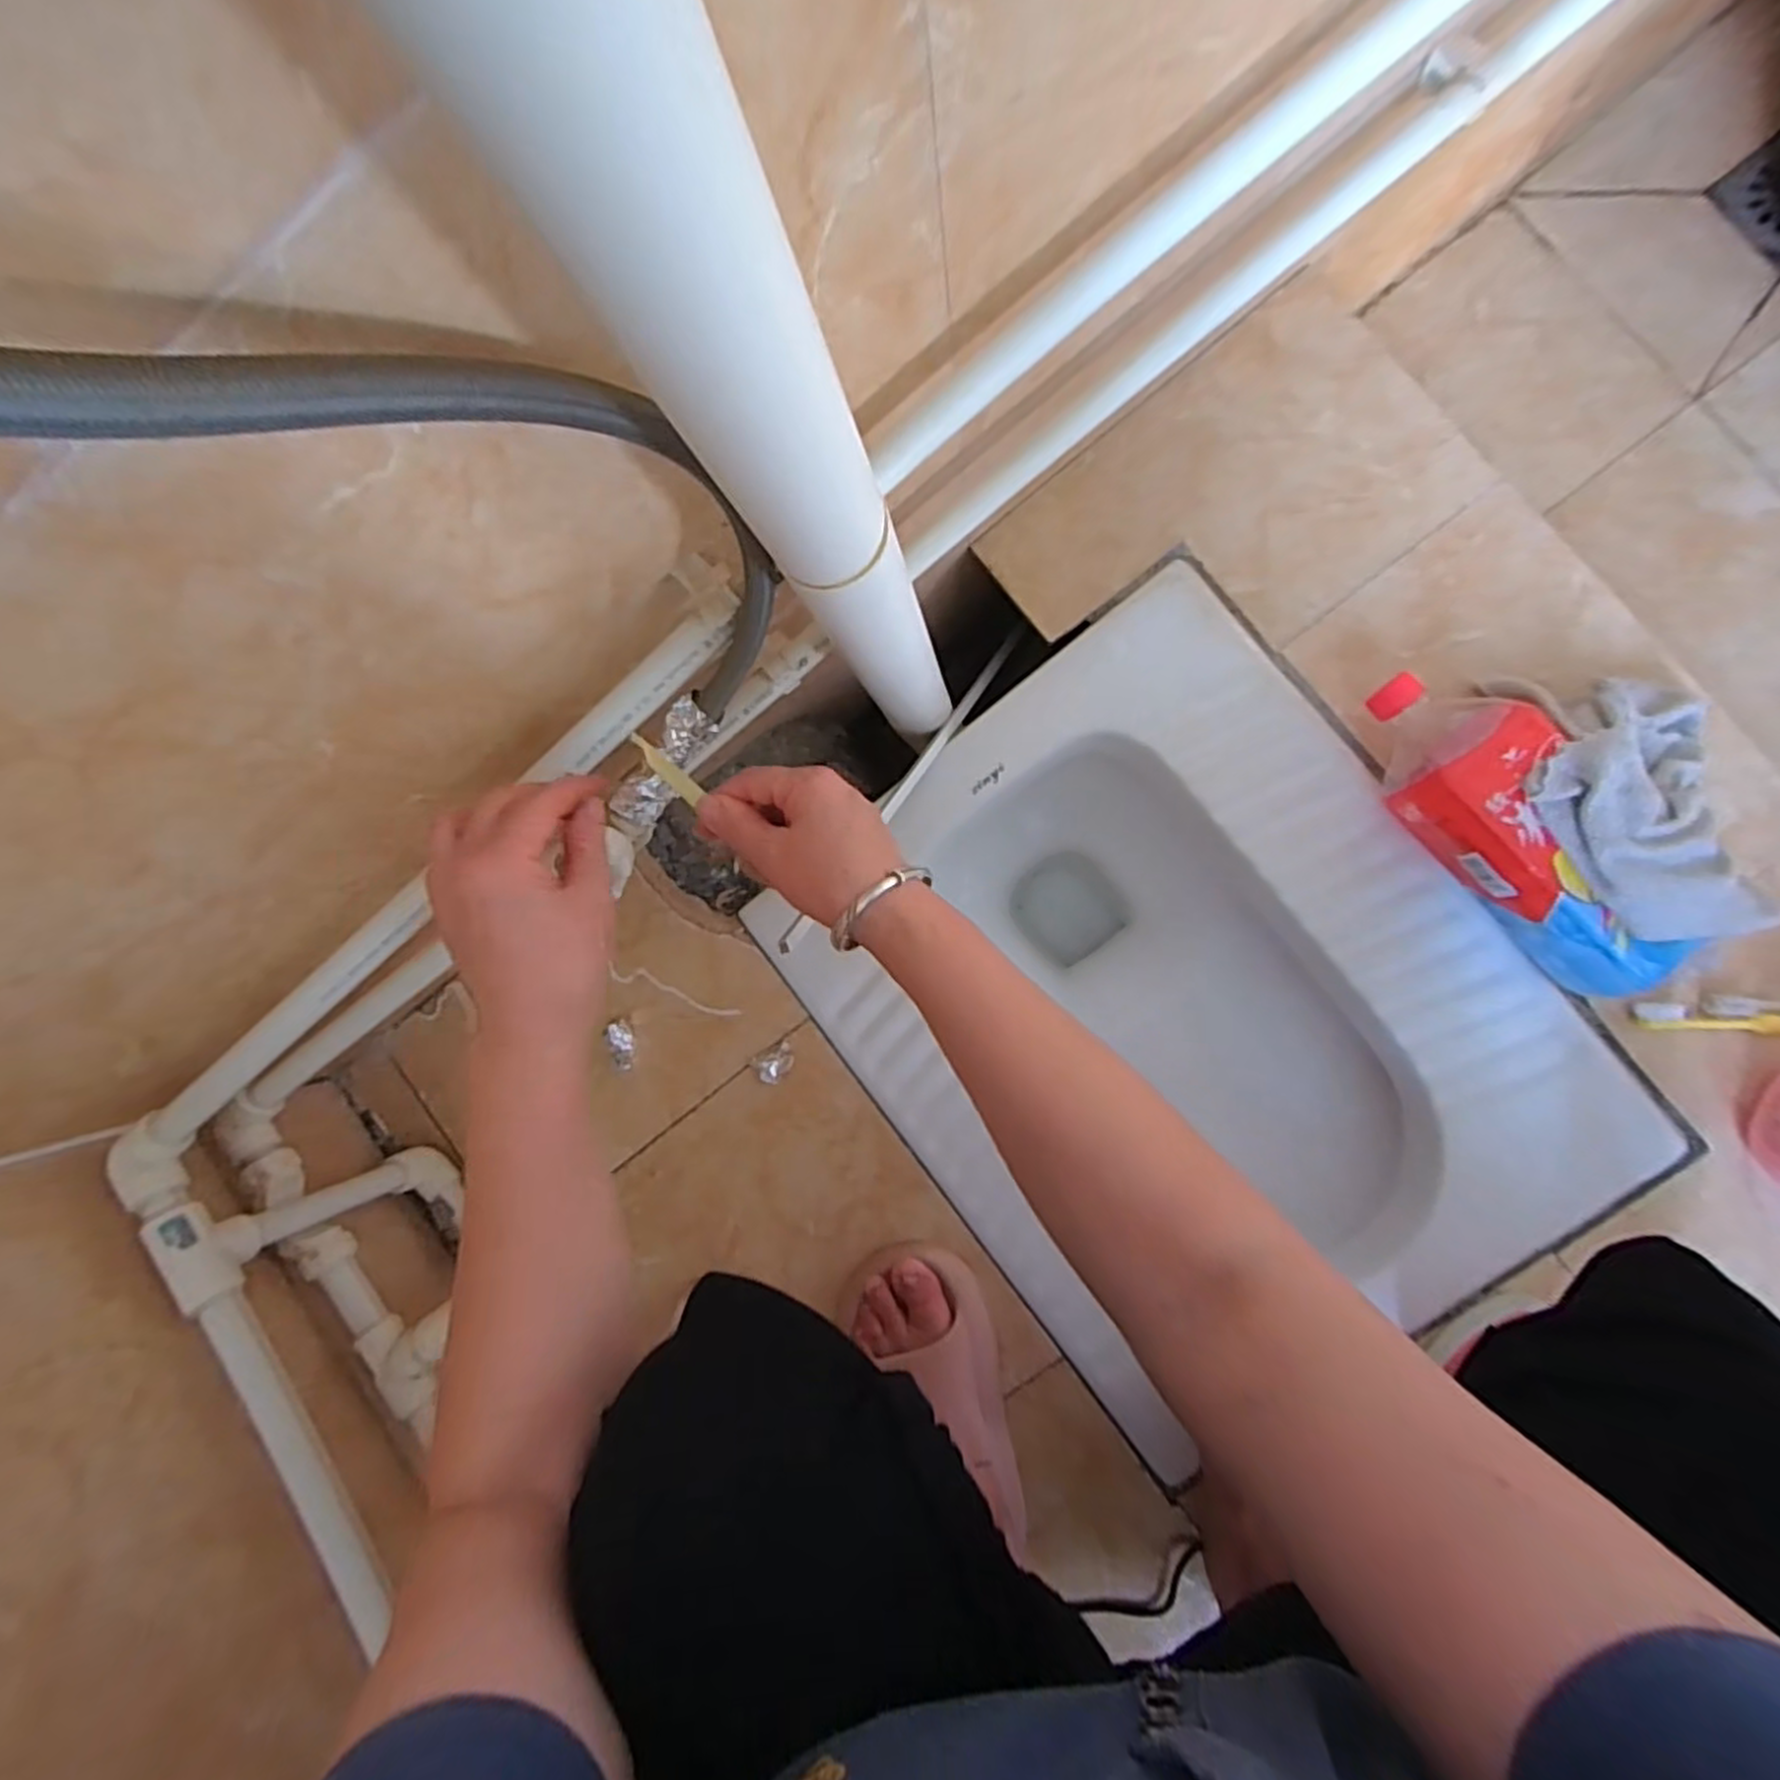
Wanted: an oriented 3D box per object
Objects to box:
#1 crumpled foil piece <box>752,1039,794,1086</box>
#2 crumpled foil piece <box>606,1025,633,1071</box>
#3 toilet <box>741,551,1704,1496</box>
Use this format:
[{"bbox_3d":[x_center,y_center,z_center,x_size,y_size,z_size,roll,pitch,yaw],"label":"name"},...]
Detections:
[{"bbox_3d":[-0.085,0.129,0.568,0.030,0.004,0.024,-31,85,7],"label":"crumpled foil piece"},{"bbox_3d":[-0.202,0.119,0.584,0.015,0.016,0.035,-9,88,8],"label":"crumpled foil piece"},{"bbox_3d":[0.221,0.086,0.612,0.402,0.182,0.499,-41,84,6],"label":"toilet"}]

